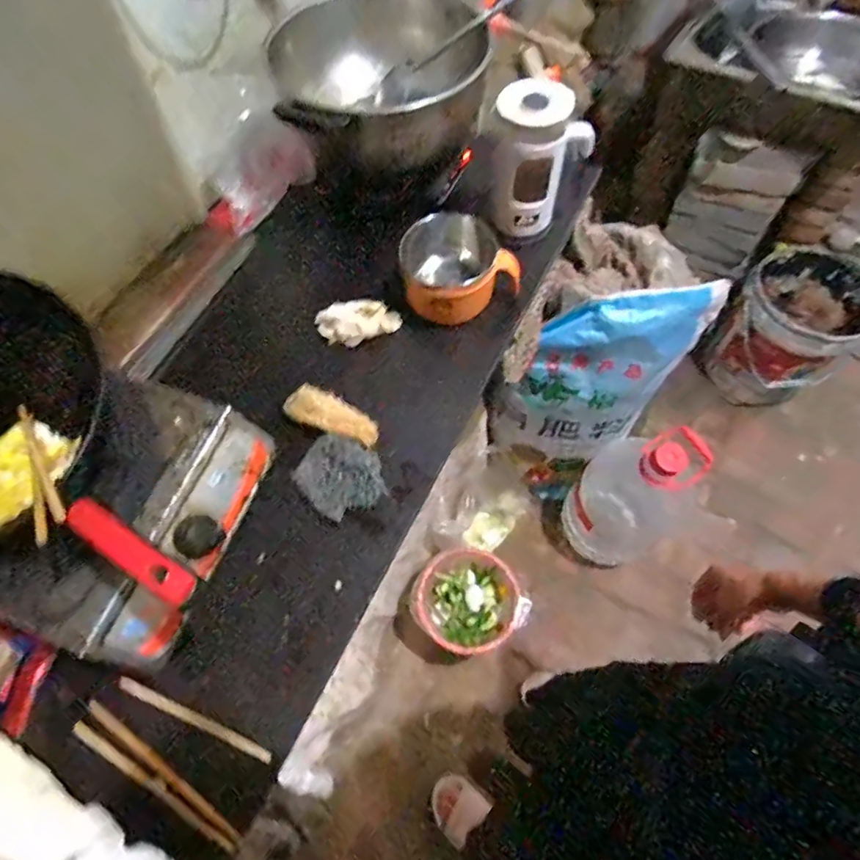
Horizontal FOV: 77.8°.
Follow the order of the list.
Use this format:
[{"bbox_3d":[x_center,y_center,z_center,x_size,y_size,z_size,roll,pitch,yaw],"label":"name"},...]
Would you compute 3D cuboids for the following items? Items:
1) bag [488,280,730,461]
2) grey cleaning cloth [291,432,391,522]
[{"bbox_3d":[0.297,-0.083,1.009,0.333,0.428,0.088,-1,62,2],"label":"bag"},{"bbox_3d":[-0.116,0.055,0.676,0.097,0.025,0.109,-30,65,-13],"label":"grey cleaning cloth"}]

